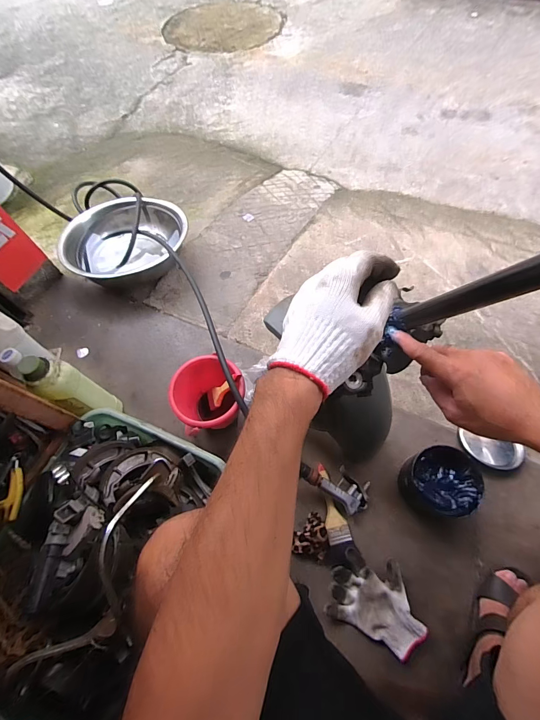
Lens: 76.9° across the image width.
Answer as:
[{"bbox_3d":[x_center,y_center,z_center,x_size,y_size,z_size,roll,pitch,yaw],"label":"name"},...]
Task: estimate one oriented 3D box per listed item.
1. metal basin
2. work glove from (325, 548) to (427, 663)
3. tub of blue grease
[{"bbox_3d":[-0.409,-0.350,0.986,0.320,0.119,0.320,-2,64,3],"label":"metal basin"},{"bbox_3d":[0.191,0.416,0.593,0.171,0.033,0.127,23,68,14],"label":"work glove"},{"bbox_3d":[0.325,0.236,0.650,0.121,0.091,0.115,-2,64,3],"label":"tub of blue grease"}]

